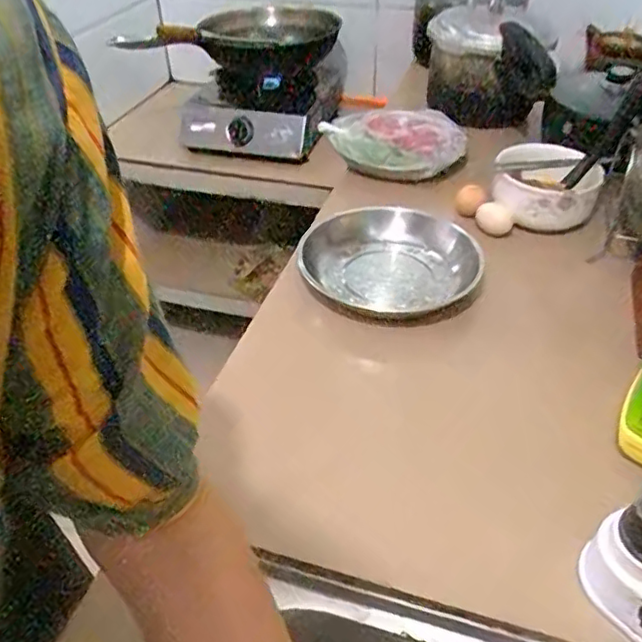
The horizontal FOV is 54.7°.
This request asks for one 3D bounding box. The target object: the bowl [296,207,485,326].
[{"bbox_3d":[0.085,-0.069,0.787,0.221,0.068,0.221,-1,40,1],"label":"bowl"}]

